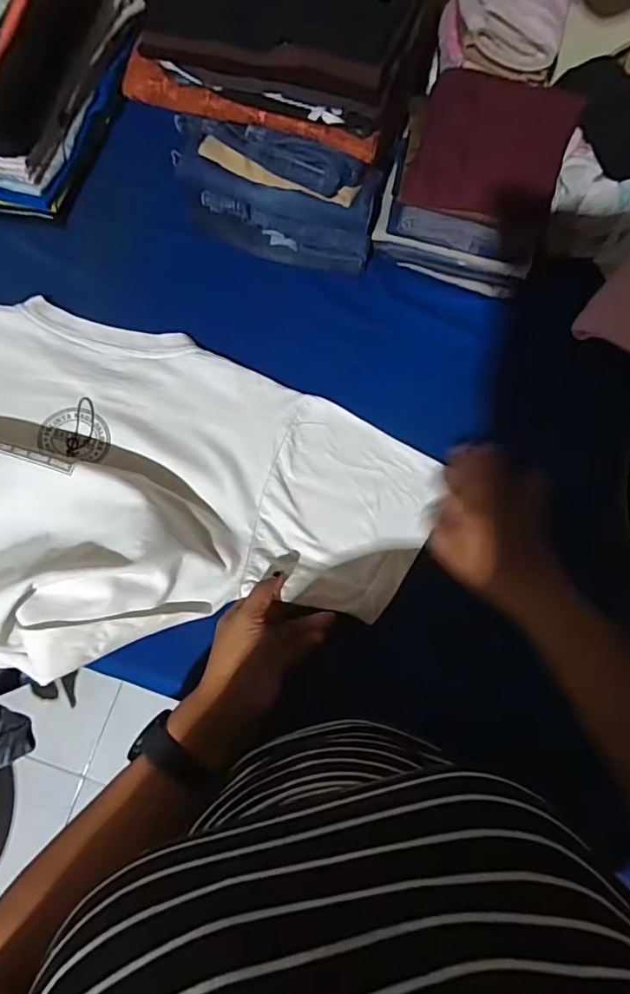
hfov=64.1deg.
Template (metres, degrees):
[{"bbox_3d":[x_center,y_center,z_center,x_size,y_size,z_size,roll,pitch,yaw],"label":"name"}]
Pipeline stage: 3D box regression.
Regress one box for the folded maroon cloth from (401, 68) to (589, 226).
[{"bbox_3d":[0.171,-0.332,0.482,0.152,0.025,0.111,4,114,-10],"label":"folded maroon cloth"}]

